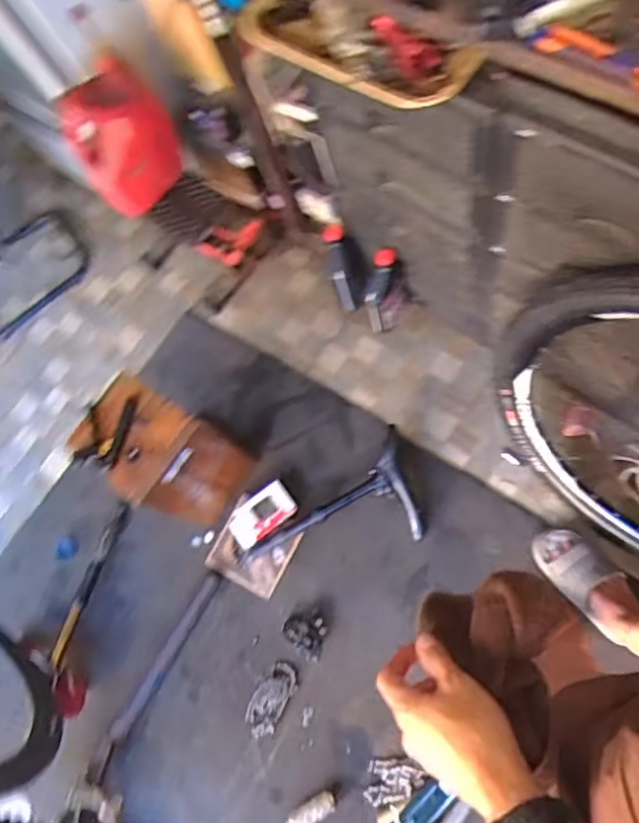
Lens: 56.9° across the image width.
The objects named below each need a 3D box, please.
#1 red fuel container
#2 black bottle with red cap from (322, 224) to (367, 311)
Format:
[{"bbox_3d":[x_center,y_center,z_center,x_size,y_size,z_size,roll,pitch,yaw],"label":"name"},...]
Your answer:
[{"bbox_3d":[-0.441,-0.618,1.331,0.231,0.290,0.162,-20,70,-7],"label":"red fuel container"},{"bbox_3d":[0.069,-0.342,1.446,0.071,0.245,0.075,-10,42,9],"label":"black bottle with red cap"}]

